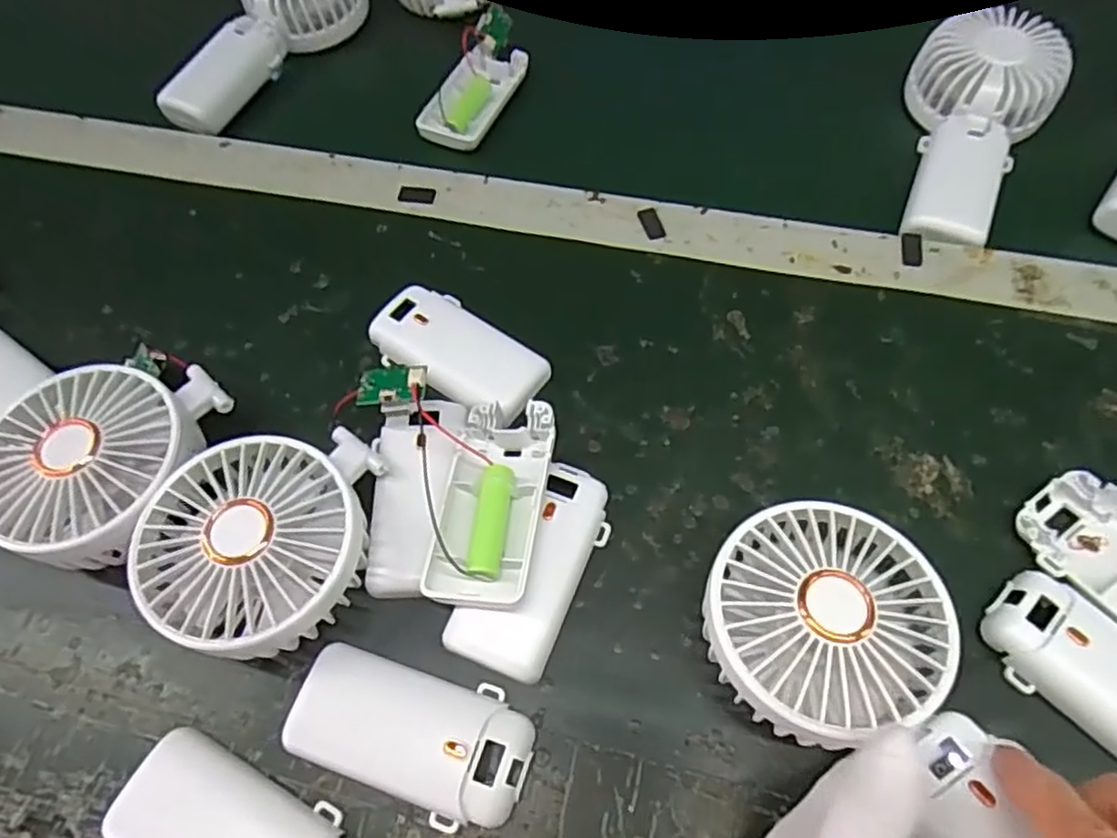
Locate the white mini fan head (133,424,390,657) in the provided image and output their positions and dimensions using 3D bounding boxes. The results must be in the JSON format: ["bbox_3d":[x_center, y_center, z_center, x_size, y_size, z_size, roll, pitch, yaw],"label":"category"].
[{"bbox_3d":[-0.123,0.052,0.292,0.084,0.045,0.092,-1,60,1],"label":"white mini fan head"}]

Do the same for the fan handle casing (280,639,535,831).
[{"bbox_3d":[-0.057,0.121,0.269,0.092,0.015,0.047,11,61,8],"label":"fan handle casing"}]

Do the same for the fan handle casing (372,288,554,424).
[{"bbox_3d":[-0.050,-0.034,0.355,0.092,0.015,0.049,31,65,18],"label":"fan handle casing"}]

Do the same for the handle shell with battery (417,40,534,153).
[{"bbox_3d":[-0.058,-0.222,0.476,0.045,0.017,0.094,19,62,12],"label":"handle shell with battery"}]

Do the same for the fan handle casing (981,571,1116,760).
[{"bbox_3d":[0.215,0.104,0.271,0.042,0.016,0.093,-39,66,-19],"label":"fan handle casing"}]

